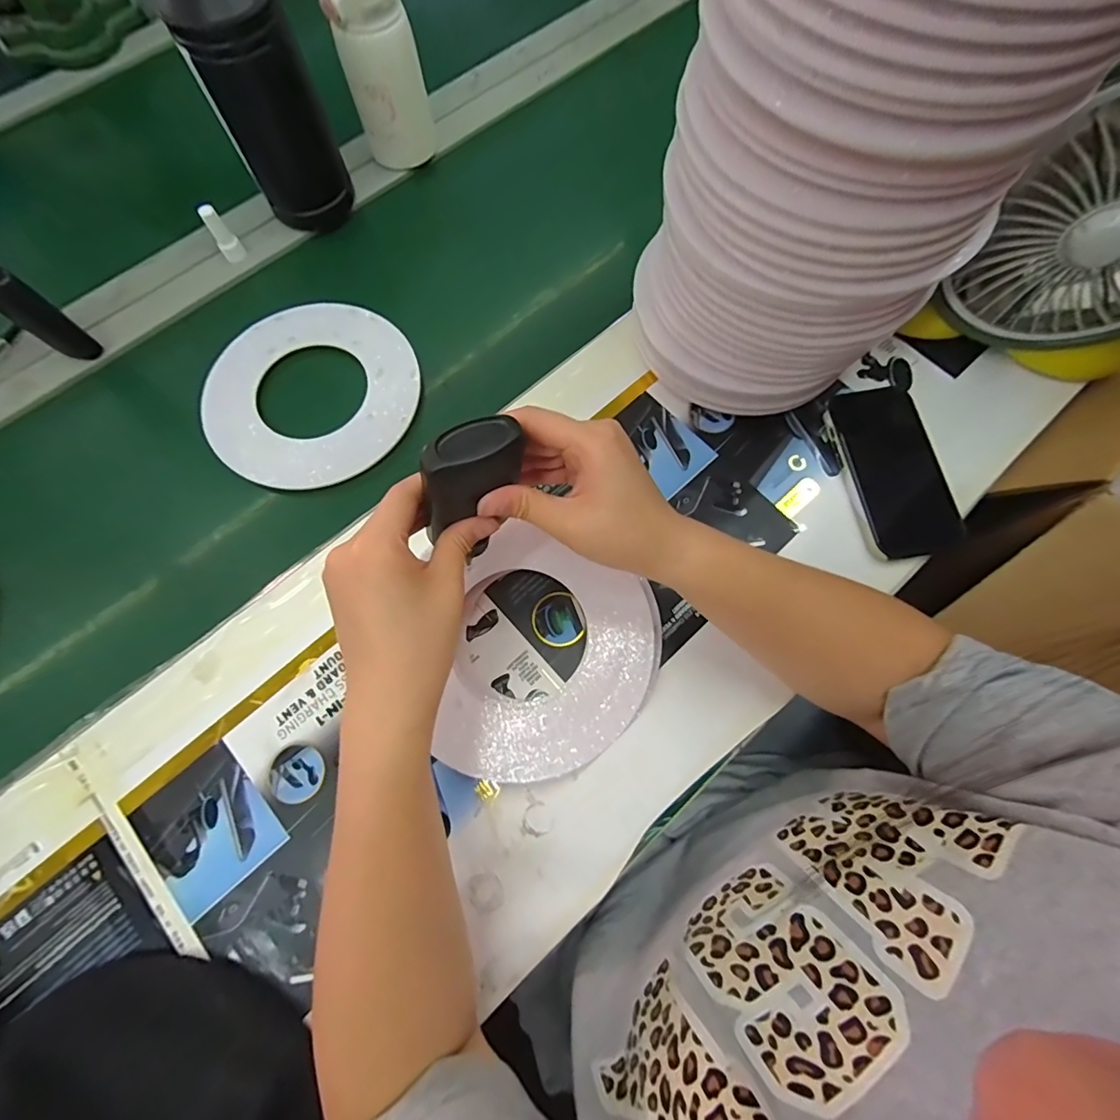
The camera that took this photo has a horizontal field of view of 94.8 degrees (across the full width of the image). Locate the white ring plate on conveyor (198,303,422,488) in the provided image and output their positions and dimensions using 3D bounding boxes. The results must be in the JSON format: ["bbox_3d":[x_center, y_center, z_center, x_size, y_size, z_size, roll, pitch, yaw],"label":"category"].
[{"bbox_3d":[-0.227,-0.156,0.472,0.187,0.008,0.186,1,72,-2],"label":"white ring plate on conveyor"}]

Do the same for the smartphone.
[{"bbox_3d":[0.280,-0.079,0.436,0.078,0.015,0.154,-11,73,-3],"label":"smartphone"}]

